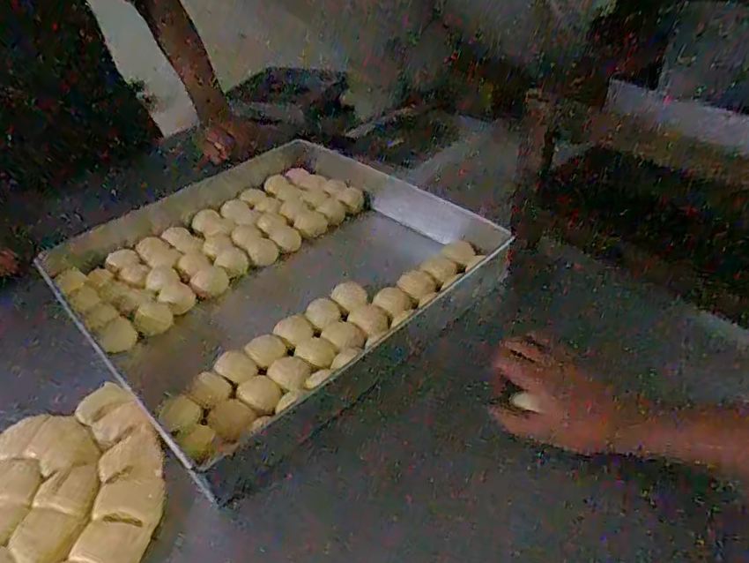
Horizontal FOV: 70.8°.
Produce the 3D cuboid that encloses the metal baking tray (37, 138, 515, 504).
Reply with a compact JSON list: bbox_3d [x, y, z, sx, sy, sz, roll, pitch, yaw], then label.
[{"bbox_3d":[-0.147,-0.041,0.653,0.474,0.060,0.438,28,49,34],"label":"metal baking tray"}]

